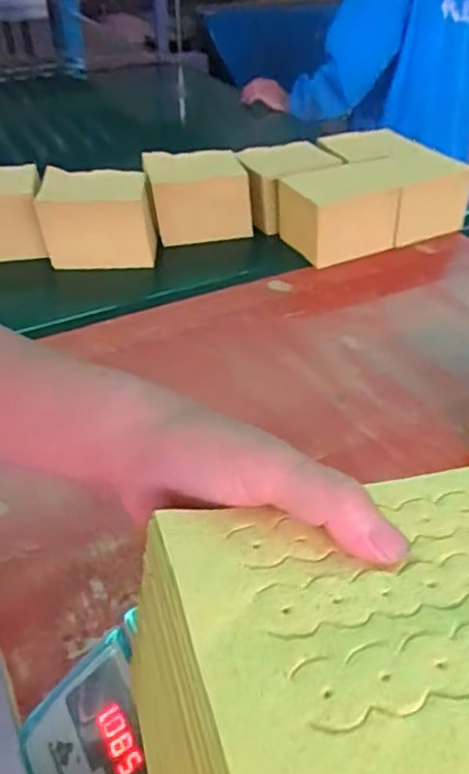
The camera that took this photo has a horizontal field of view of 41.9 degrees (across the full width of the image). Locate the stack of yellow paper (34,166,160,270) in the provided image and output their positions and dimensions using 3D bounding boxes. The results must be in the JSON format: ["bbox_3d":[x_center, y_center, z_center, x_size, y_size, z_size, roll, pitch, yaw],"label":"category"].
[{"bbox_3d":[-0.227,-0.286,1.020,0.176,0.126,0.135,-8,40,-10],"label":"stack of yellow paper"}]

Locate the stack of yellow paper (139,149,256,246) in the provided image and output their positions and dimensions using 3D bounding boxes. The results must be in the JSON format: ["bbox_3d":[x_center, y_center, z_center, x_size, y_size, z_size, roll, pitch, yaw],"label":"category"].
[{"bbox_3d":[-0.063,-0.314,1.059,0.165,0.134,0.094,-11,40,-14],"label":"stack of yellow paper"}]

